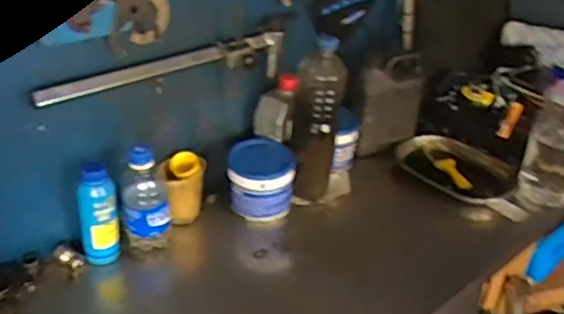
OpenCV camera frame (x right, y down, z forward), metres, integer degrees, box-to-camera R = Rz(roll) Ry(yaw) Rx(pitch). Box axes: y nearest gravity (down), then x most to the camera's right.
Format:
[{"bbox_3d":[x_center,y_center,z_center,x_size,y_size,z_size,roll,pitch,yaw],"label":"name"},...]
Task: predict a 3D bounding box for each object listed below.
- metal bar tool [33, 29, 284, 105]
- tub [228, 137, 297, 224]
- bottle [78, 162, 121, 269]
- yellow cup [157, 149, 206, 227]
[{"bbox_3d":[-0.146,-0.111,0.836,0.395,0.063,0.043,-22,40,-33],"label":"metal bar tool"},{"bbox_3d":[-0.034,0.035,0.944,0.103,0.092,0.113,1,32,-1],"label":"tub"},{"bbox_3d":[-0.254,0.077,0.823,0.052,0.150,0.052,-7,34,-14],"label":"bottle"},{"bbox_3d":[-0.151,0.051,0.906,0.065,0.103,0.066,-2,33,-5],"label":"yellow cup"}]

